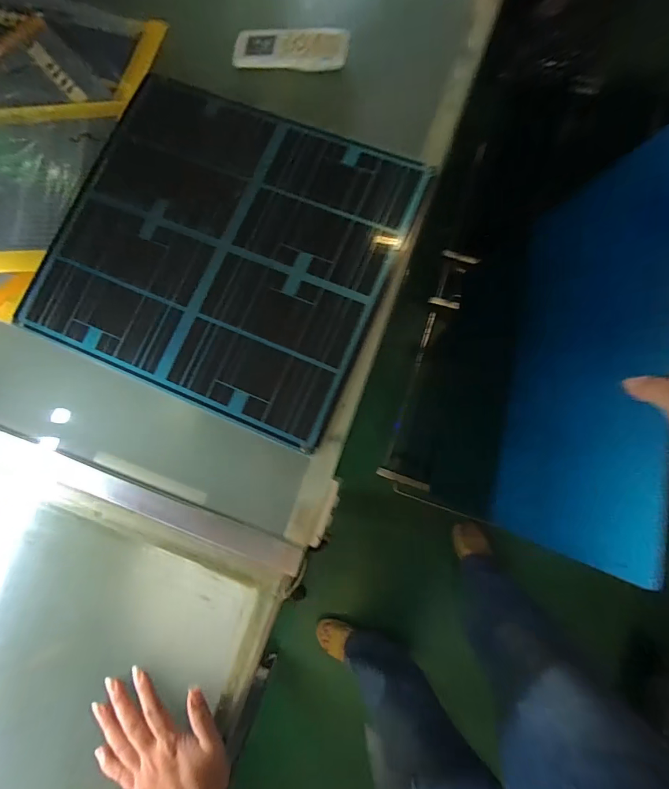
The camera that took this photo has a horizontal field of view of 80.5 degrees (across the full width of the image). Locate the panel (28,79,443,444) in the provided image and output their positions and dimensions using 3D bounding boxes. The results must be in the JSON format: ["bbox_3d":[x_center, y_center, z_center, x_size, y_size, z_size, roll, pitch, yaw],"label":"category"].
[{"bbox_3d":[-0.147,-0.193,0.525,0.441,0.005,0.397,23,84,7],"label":"panel"}]

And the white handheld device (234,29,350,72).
[{"bbox_3d":[-0.060,-0.483,0.548,0.162,0.022,0.058,11,83,6],"label":"white handheld device"}]

